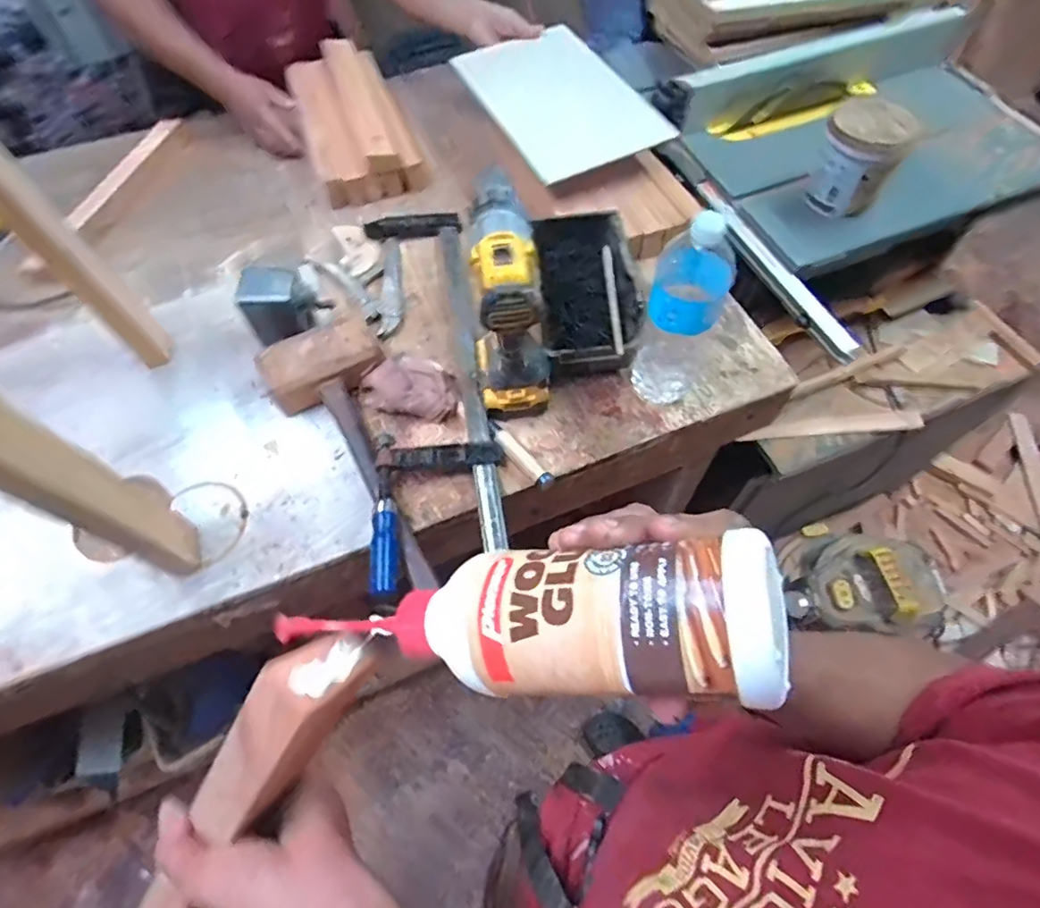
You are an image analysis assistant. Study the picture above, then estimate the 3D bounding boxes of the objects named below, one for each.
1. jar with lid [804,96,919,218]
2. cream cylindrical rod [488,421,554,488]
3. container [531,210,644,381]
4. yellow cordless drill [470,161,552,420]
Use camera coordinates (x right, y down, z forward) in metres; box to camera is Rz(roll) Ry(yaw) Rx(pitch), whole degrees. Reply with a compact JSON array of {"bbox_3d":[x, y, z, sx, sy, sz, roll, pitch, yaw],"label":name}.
[{"bbox_3d":[0.500,-0.434,0.826,0.109,0.148,0.087,31,66,18],"label":"jar with lid"},{"bbox_3d":[0.000,-0.001,0.686,0.021,0.015,0.114,-37,66,-17],"label":"cream cylindrical rod"},{"bbox_3d":[0.084,-0.217,0.758,0.129,0.094,0.230,-5,61,-1],"label":"container"},{"bbox_3d":[-0.009,-0.156,0.633,0.086,0.241,0.168,-4,61,-1],"label":"yellow cordless drill"}]

